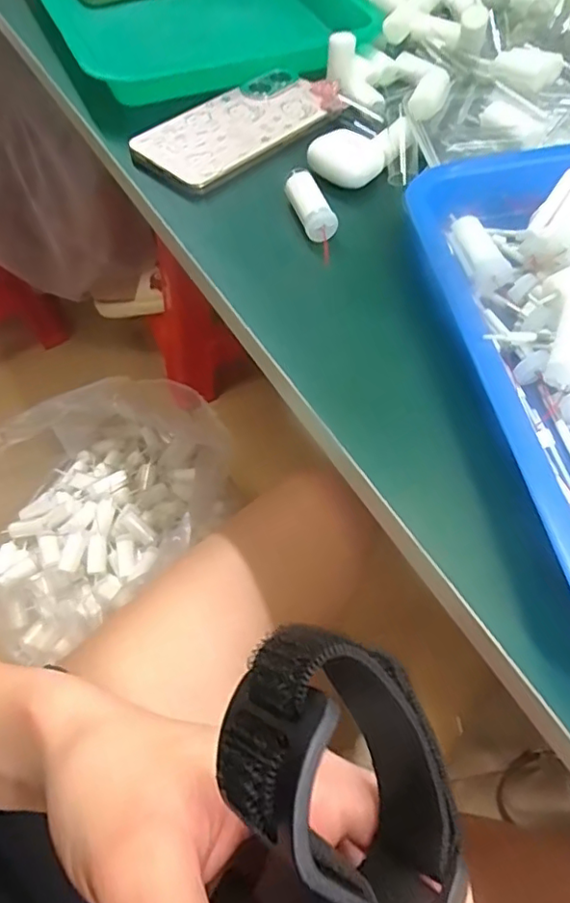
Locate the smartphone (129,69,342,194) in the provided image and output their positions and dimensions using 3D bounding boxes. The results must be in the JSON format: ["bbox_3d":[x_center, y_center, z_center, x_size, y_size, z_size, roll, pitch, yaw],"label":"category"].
[{"bbox_3d":[-0.032,-0.248,0.442,0.074,0.012,0.164,40,65,21],"label":"smartphone"}]

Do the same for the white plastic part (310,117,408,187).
[{"bbox_3d":[0.056,-0.212,0.413,0.077,0.026,0.032,-18,60,-13],"label":"white plastic part"}]

